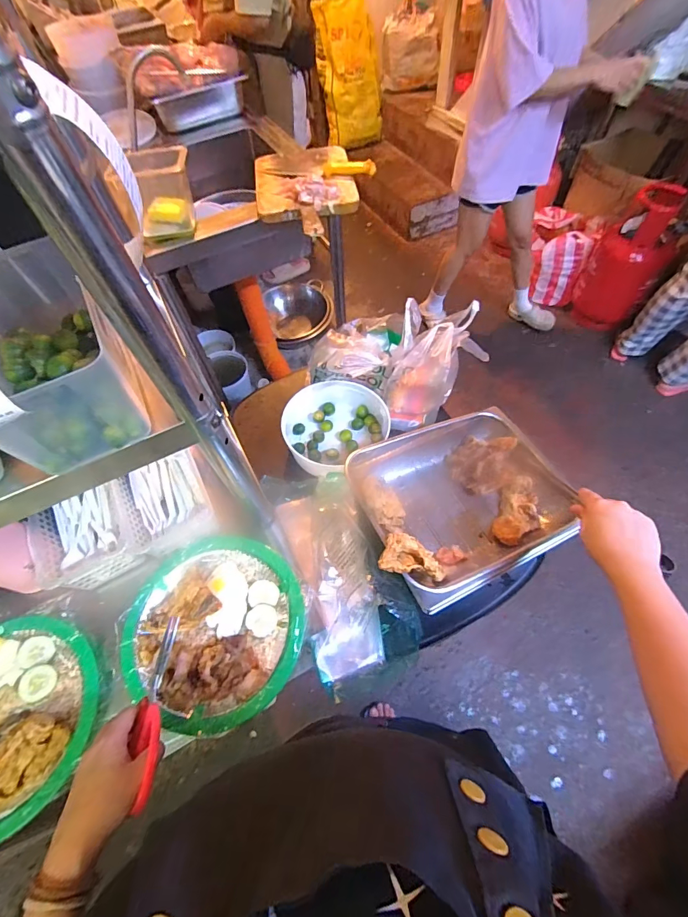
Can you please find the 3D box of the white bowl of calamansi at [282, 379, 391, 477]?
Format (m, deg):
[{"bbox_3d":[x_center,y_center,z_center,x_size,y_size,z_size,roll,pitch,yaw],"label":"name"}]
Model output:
[{"bbox_3d":[-0.019,-0.063,0.823,0.203,0.068,0.196,-35,63,-17],"label":"white bowl of calamansi"}]

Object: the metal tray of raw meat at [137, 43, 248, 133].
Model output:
[{"bbox_3d":[-0.470,-1.171,1.278,0.298,0.160,0.143,-16,59,-7],"label":"metal tray of raw meat"}]

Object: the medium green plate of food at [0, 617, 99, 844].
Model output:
[{"bbox_3d":[-0.457,0.337,0.523,0.244,0.039,0.239,-1,59,2],"label":"medium green plate of food"}]

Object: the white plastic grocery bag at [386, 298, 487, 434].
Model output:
[{"bbox_3d":[0.173,-0.172,0.789,0.175,0.166,0.185,13,60,10],"label":"white plastic grocery bag"}]

